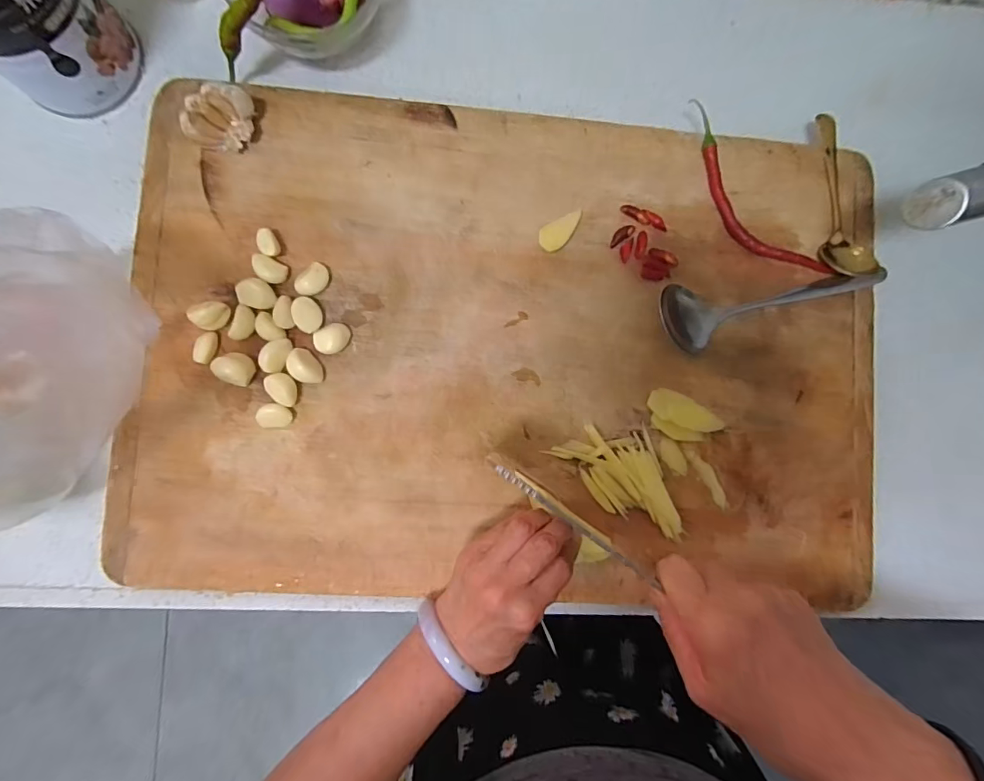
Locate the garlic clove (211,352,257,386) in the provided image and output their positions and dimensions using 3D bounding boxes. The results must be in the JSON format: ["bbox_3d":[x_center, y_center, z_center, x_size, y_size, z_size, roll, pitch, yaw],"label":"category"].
[{"bbox_3d":[-0.194,-0.017,0.347,0.025,0.018,0.023,0,83,-3],"label":"garlic clove"}]

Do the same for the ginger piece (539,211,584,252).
[{"bbox_3d":[0.057,-0.132,0.377,0.021,0.010,0.043,43,83,3],"label":"ginger piece"}]

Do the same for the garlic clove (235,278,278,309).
[{"bbox_3d":[-0.180,-0.074,0.350,0.025,0.013,0.022,31,82,1],"label":"garlic clove"}]

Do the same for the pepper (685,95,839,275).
[{"bbox_3d":[0.211,-0.155,0.381,0.046,0.018,0.179,-40,87,-7],"label":"pepper"}]

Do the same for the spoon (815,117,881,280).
[{"bbox_3d":[0.293,-0.165,0.383,0.036,0.019,0.149,1,83,-3],"label":"spoon"}]

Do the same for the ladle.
[{"bbox_3d":[0.229,-0.075,0.372,0.201,0.030,0.052,-14,88,-5],"label":"ladle"}]

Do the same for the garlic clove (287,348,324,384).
[{"bbox_3d":[-0.144,-0.018,0.351,0.028,0.015,0.022,36,82,2],"label":"garlic clove"}]

